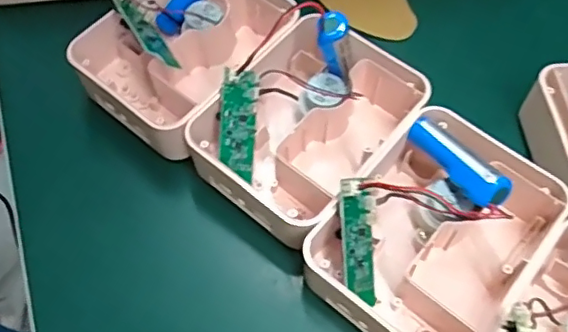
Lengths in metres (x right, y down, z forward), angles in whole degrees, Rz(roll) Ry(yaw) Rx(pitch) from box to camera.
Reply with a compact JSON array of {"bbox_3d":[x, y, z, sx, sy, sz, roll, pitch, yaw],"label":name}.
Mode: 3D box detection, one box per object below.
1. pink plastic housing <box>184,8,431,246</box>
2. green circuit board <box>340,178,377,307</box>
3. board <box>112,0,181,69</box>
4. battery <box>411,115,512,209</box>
[{"bbox_3d":[0.014,-0.025,0.355,0.099,0.053,0.129,38,66,16],"label":"pink plastic housing"},{"bbox_3d":[0.042,0.040,0.307,0.024,0.007,0.066,-5,92,-38],"label":"green circuit board"},{"bbox_3d":[-0.087,-0.086,0.355,0.062,0.009,0.024,54,26,16],"label":"board"},{"bbox_3d":[0.093,-0.004,0.314,0.017,0.014,0.068,-24,45,-16],"label":"battery"}]

